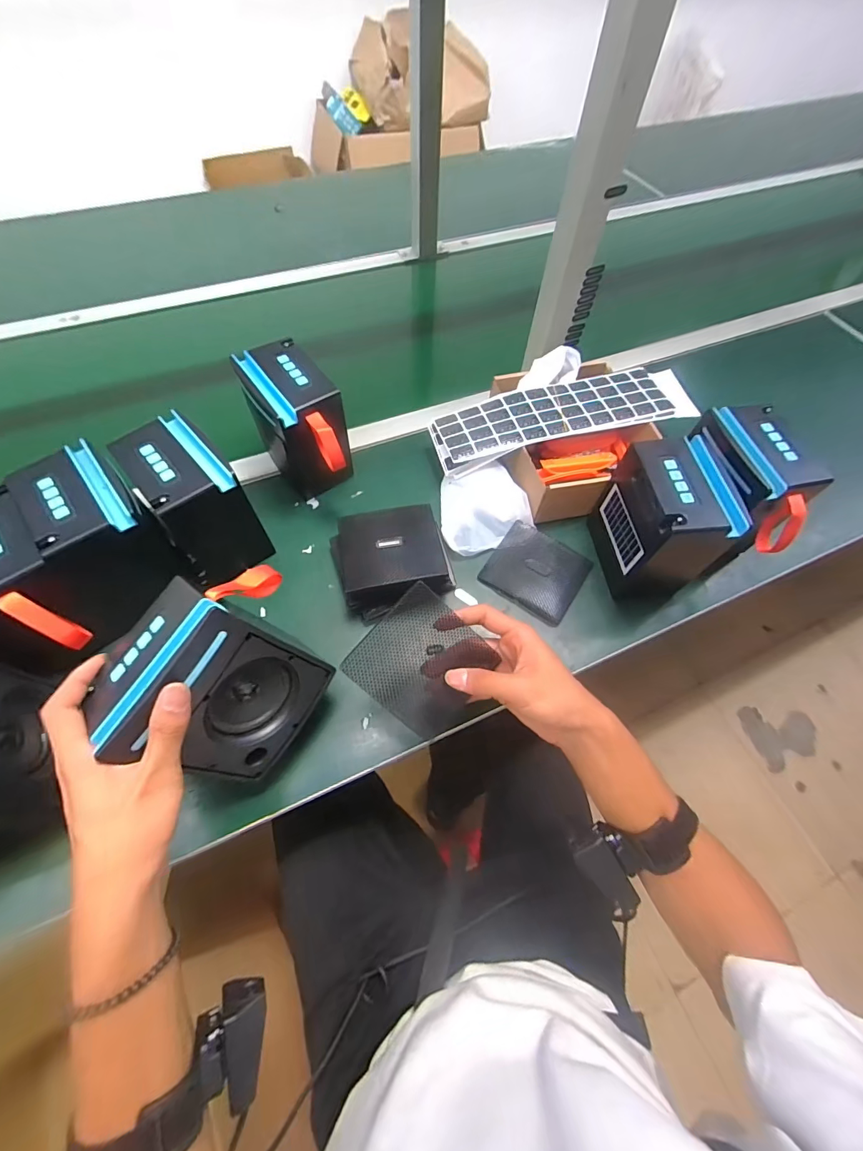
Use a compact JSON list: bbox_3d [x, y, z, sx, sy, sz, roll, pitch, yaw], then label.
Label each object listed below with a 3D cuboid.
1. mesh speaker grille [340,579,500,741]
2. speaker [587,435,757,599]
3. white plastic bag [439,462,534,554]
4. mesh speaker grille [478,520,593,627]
[{"bbox_3d":[-0.007,0.075,0.372,0.103,0.011,0.098,45,80,-9],"label":"mesh speaker grille"},{"bbox_3d":[0.247,-0.057,0.463,0.092,0.128,0.126,-10,63,-8],"label":"speaker"},{"bbox_3d":[0.069,-0.083,0.531,0.110,0.045,0.100,-7,63,-6],"label":"white plastic bag"},{"bbox_3d":[0.126,-0.005,0.515,0.107,0.012,0.101,32,66,14],"label":"mesh speaker grille"}]

